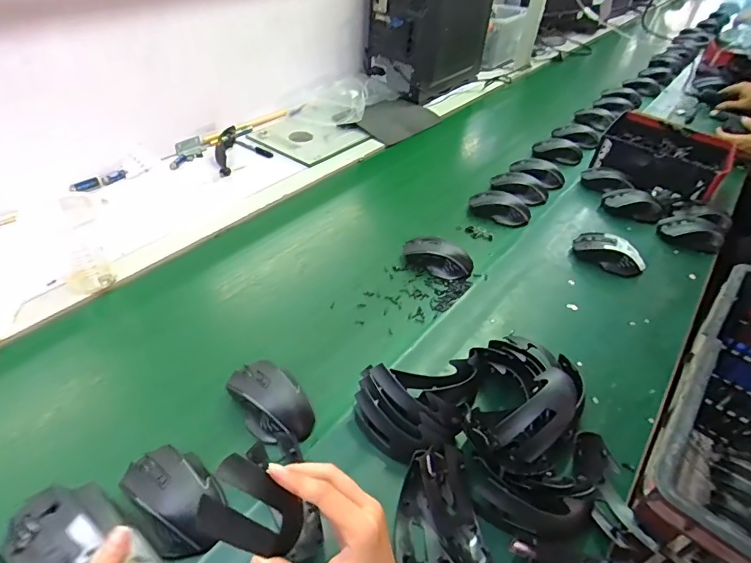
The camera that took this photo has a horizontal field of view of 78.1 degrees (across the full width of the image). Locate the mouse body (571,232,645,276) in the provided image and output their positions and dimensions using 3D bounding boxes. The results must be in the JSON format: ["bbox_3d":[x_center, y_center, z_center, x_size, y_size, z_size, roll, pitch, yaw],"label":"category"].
[{"bbox_3d":[0.397,-0.053,0.789,0.065,0.035,0.118,-32,53,-33],"label":"mouse body"}]

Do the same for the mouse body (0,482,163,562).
[{"bbox_3d":[-0.218,0.203,0.343,0.105,0.050,0.069,27,47,23],"label":"mouse body"}]

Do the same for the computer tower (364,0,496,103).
[{"bbox_3d":[0.165,-0.749,1.261,0.201,0.364,0.364,29,48,25],"label":"computer tower"}]

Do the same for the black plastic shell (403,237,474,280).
[{"bbox_3d":[0.103,-0.043,0.764,0.117,0.038,0.060,22,45,19],"label":"black plastic shell"}]

